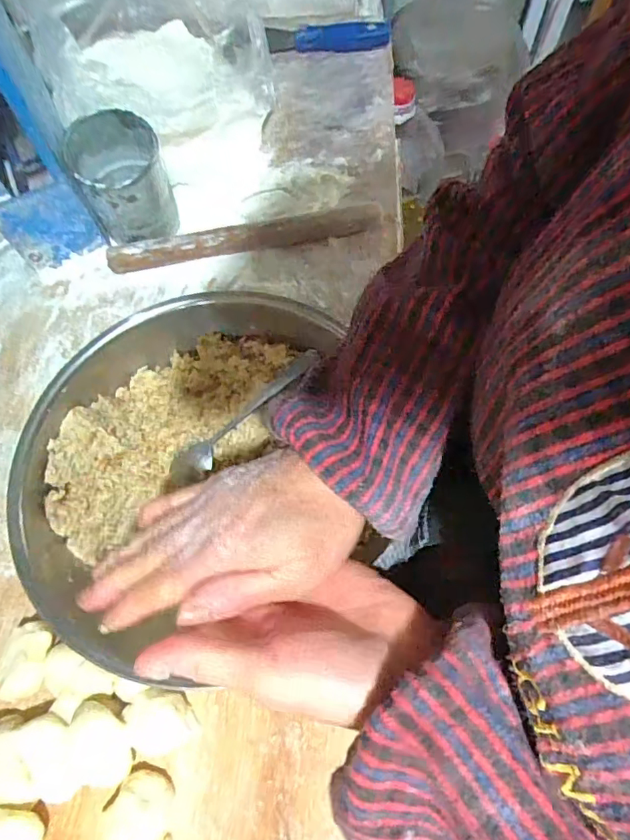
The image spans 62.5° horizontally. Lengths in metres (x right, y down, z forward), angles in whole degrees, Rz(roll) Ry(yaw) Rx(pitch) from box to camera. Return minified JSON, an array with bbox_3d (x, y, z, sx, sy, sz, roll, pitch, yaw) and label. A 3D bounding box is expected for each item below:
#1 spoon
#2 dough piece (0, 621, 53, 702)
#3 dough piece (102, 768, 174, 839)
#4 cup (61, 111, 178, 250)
[{"bbox_3d":[-0.053,-0.001,0.417,0.150,0.016,0.028,-38,71,-14],"label":"spoon"},{"bbox_3d":[-0.216,0.183,0.394,0.037,0.035,0.055,18,68,8],"label":"dough piece"},{"bbox_3d":[-0.120,0.267,0.355,0.038,0.031,0.041,0,67,1],"label":"dough piece"},{"bbox_3d":[-0.190,-0.235,0.515,0.080,0.098,0.085,0,67,1],"label":"cup"}]

